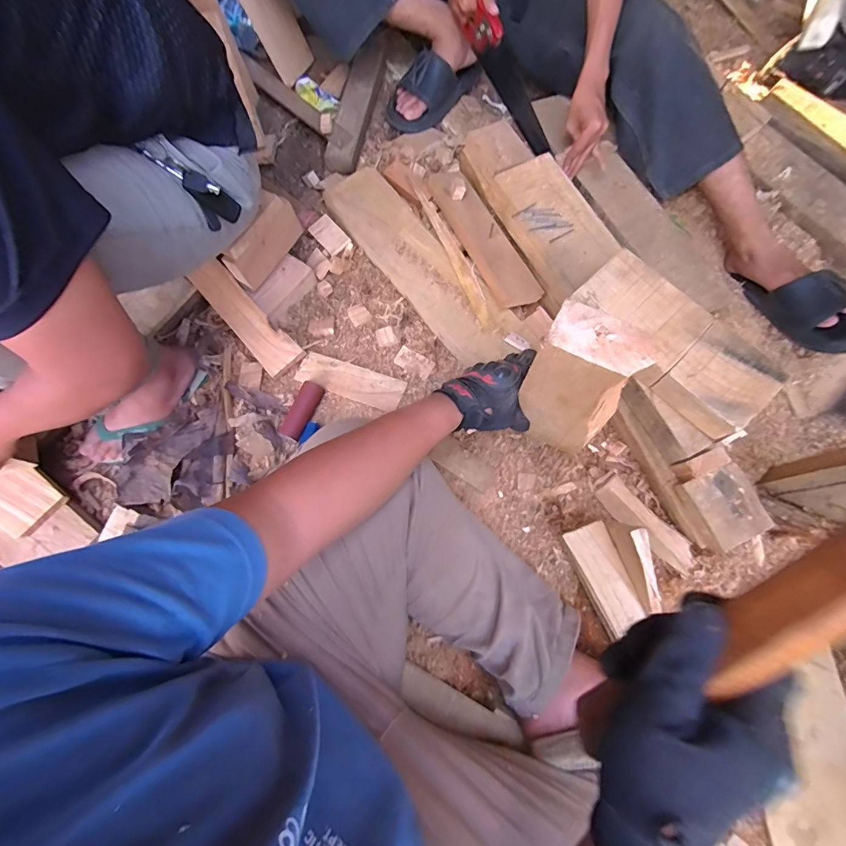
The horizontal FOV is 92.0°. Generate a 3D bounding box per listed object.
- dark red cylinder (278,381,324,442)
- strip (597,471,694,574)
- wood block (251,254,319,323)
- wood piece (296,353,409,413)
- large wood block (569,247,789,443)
[{"bbox_3d":[-0.210,-0.023,0.709,0.032,0.036,0.103,28,89,8],"label":"dark red cylinder"},{"bbox_3d":[0.337,0.150,0.622,0.056,0.034,0.166,-41,77,-12],"label":"strip"},{"bbox_3d":[-0.260,-0.251,0.766,0.058,0.034,0.124,31,74,9],"label":"wood block"},{"bbox_3d":[-0.129,-0.075,0.724,0.190,0.012,0.059,20,73,6],"label":"wood piece"},{"bbox_3d":[0.357,-0.118,0.594,0.282,0.058,0.126,41,76,12],"label":"large wood block"}]

